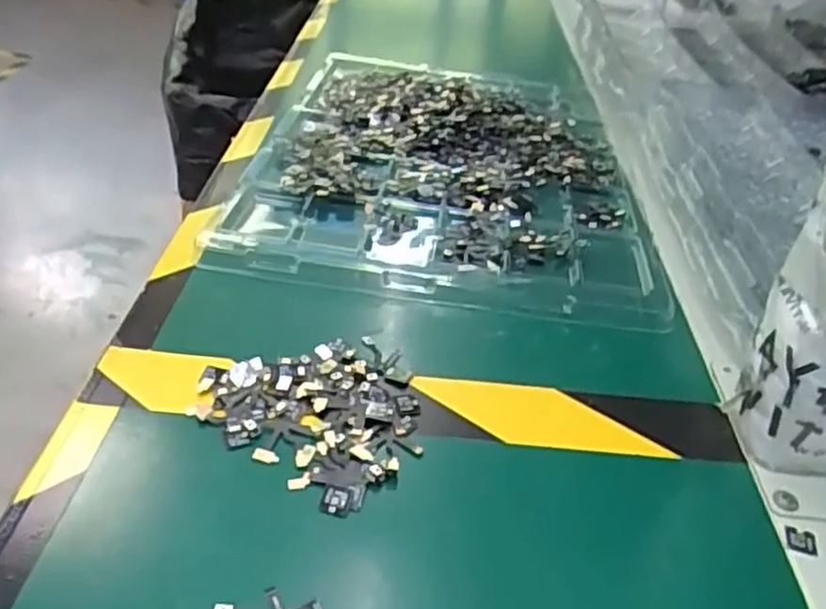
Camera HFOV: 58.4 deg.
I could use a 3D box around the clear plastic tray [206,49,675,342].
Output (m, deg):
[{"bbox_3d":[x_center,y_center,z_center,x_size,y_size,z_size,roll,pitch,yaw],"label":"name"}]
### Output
[{"bbox_3d":[0.024,-0.116,0.549,0.268,0.020,0.363,6,36,1],"label":"clear plastic tray"}]

